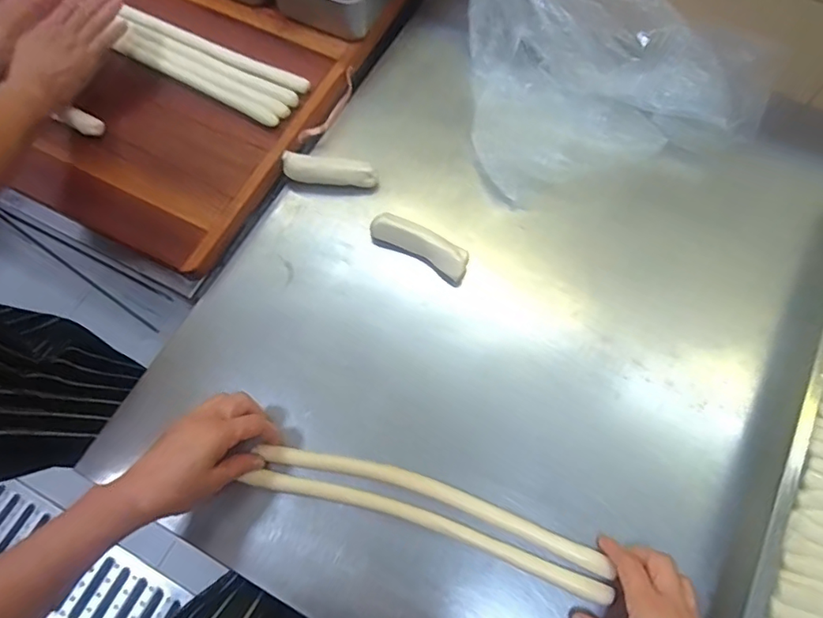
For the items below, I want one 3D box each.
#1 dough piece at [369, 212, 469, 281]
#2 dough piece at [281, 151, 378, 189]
[{"bbox_3d":[0.010,-0.070,0.586,0.110,0.034,0.030,26,71,11],"label":"dough piece"},{"bbox_3d":[-0.097,-0.162,0.625,0.110,0.035,0.026,6,68,4],"label":"dough piece"}]

